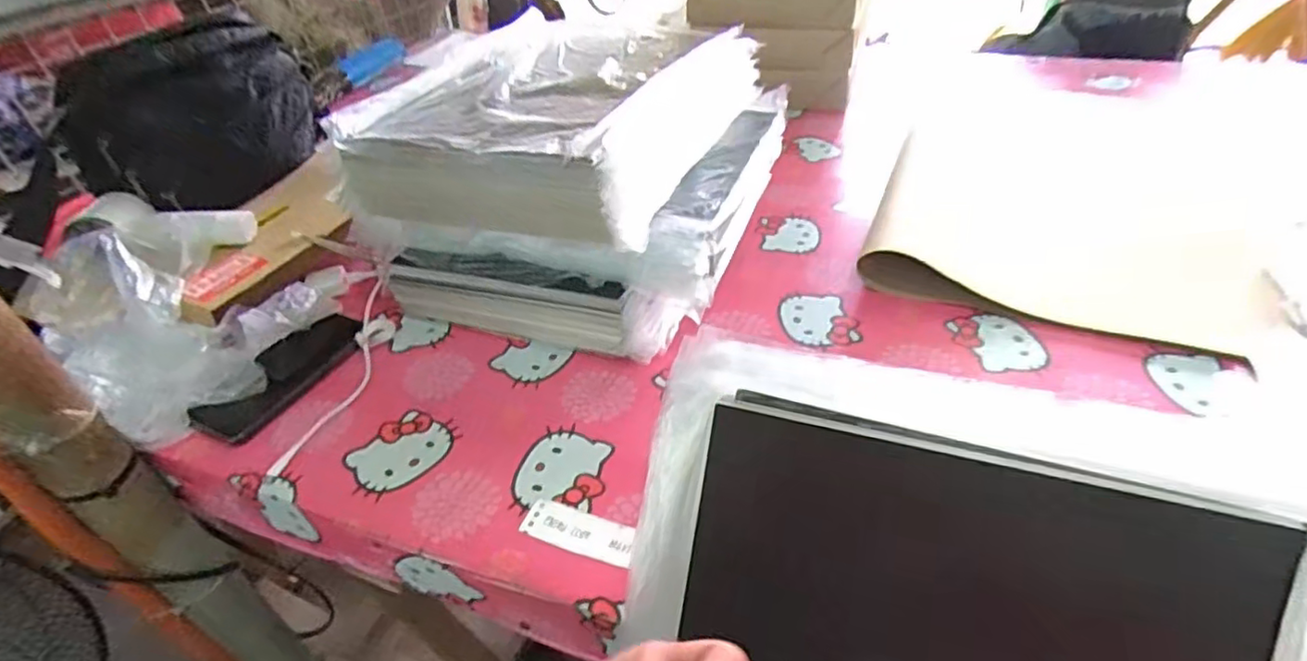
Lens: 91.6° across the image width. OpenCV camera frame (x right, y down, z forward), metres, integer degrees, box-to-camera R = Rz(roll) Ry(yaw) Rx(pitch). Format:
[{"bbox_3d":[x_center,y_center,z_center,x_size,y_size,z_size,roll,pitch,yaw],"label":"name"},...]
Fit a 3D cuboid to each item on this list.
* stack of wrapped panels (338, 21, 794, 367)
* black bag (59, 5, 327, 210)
[{"bbox_3d":[-0.071,-0.173,0.683,0.348,0.213,0.371,10,43,19],"label":"stack of wrapped panels"},{"bbox_3d":[-0.500,-0.242,0.716,0.083,0.166,0.266,13,43,20],"label":"black bag"}]

